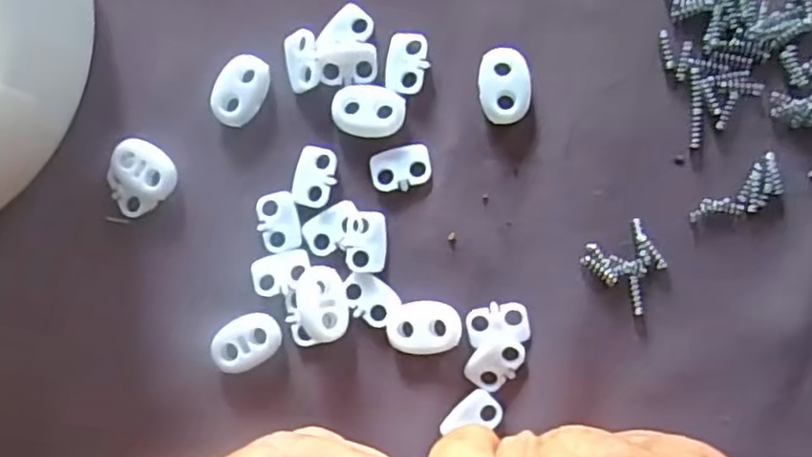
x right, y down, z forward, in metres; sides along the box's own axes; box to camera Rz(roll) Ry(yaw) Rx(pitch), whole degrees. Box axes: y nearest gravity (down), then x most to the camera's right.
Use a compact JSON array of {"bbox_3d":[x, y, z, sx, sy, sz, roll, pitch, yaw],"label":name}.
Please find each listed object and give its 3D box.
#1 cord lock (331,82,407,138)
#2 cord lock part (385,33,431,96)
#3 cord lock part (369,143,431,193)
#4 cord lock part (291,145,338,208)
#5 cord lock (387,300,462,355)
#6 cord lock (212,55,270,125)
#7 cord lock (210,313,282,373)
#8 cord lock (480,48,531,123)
[{"bbox_3d":[-0.012,-0.036,0.209,0.022,0.004,0.016,11,88,6],"label":"cord lock"},{"bbox_3d":[0.001,-0.051,0.209,0.013,0.004,0.019,8,88,6],"label":"cord lock part"},{"bbox_3d":[-0.002,-0.019,0.208,0.018,0.004,0.013,-14,86,5],"label":"cord lock part"},{"bbox_3d":[-0.029,-0.016,0.211,0.013,0.004,0.019,11,88,6],"label":"cord lock part"},{"bbox_3d":[0.005,0.029,0.202,0.022,0.004,0.016,-3,71,16],"label":"cord lock"},{"bbox_3d":[-0.052,-0.043,0.214,0.014,0.006,0.022,31,91,6],"label":"cord lock"},{"bbox_3d":[-0.050,0.035,0.210,0.022,0.006,0.015,-24,85,4],"label":"cord lock"},{"bbox_3d":[0.030,-0.043,0.205,0.015,0.006,0.022,3,87,6],"label":"cord lock"}]

